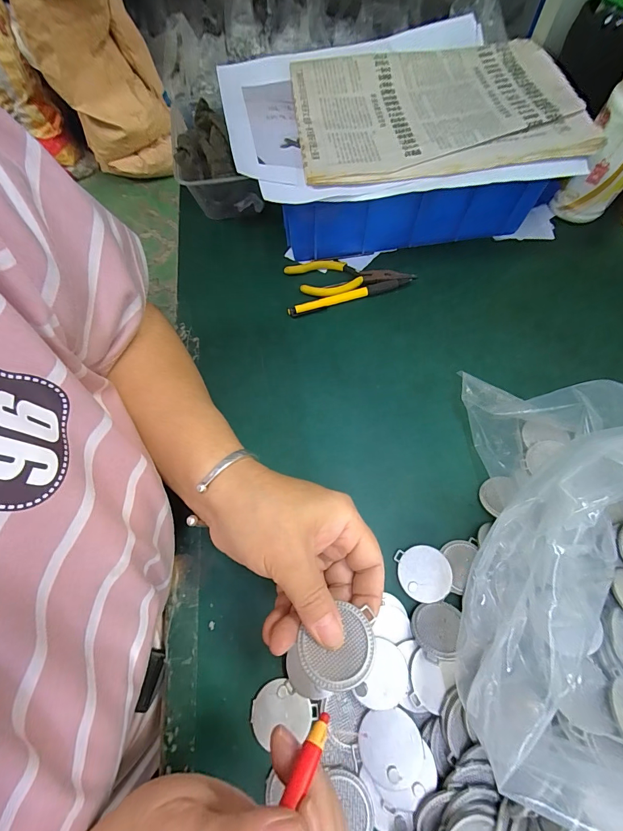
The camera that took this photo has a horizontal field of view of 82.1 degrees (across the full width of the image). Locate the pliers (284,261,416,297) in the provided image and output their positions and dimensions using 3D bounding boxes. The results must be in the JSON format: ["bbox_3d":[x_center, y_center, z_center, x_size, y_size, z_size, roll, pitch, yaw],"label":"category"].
[{"bbox_3d":[0.041,-0.151,0.400,0.140,0.009,0.048,2,67,2],"label":"pliers"}]

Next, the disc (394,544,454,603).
[{"bbox_3d":[0.089,0.125,0.283,0.040,0.007,0.039,0,67,1],"label":"disc"}]

